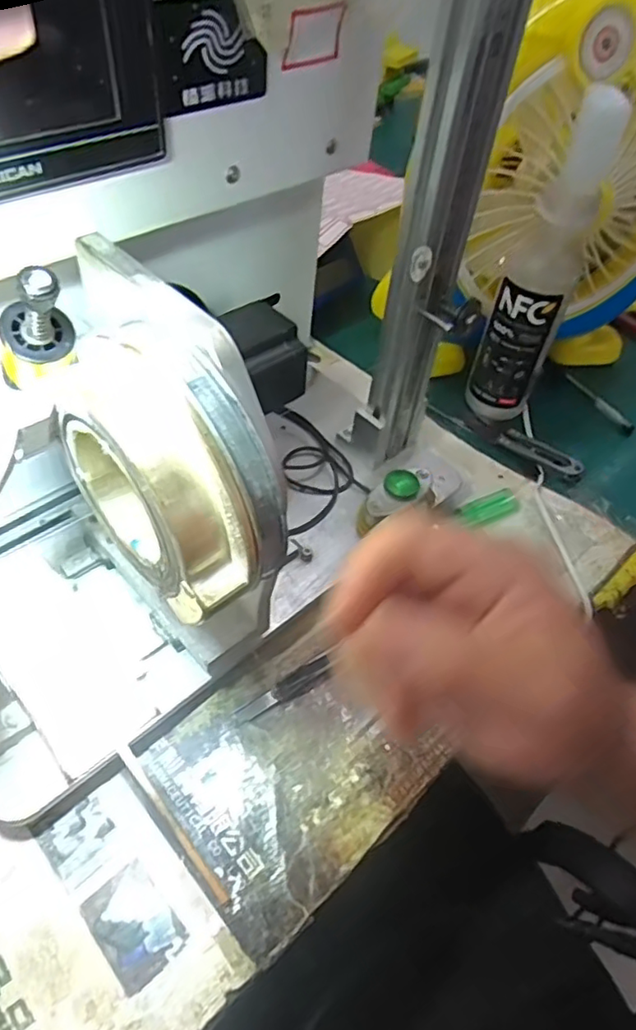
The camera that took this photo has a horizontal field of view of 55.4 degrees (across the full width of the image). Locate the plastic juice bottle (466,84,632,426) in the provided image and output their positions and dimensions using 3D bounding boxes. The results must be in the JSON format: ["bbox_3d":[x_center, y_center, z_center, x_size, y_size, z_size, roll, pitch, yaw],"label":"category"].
[{"bbox_3d":[0.159,-0.172,0.437,0.052,0.227,0.046,21,52,11],"label":"plastic juice bottle"}]

